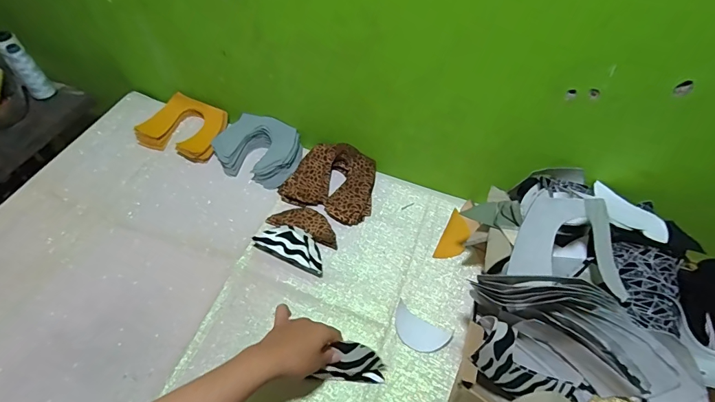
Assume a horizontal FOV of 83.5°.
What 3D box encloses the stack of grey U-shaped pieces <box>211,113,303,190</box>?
[{"bbox_3d":[-0.190,-0.099,0.764,0.164,0.053,0.119,20,55,11],"label":"stack of grey U-shaped pieces"}]

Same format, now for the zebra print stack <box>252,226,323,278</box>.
[{"bbox_3d":[-0.104,0.073,0.654,0.119,0.035,0.053,22,55,13],"label":"zebra print stack"}]

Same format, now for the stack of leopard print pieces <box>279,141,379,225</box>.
[{"bbox_3d":[-0.044,-0.038,0.736,0.163,0.045,0.138,21,55,11],"label":"stack of leopard print pieces"}]

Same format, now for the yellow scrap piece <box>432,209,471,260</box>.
[{"bbox_3d":[0.168,0.062,0.690,0.043,0.007,0.094,21,70,20],"label":"yellow scrap piece"}]

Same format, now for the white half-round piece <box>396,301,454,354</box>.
[{"bbox_3d":[0.090,0.194,0.598,0.087,0.009,0.049,30,57,18],"label":"white half-round piece"}]

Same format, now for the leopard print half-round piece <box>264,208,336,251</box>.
[{"bbox_3d":[-0.089,0.039,0.692,0.129,0.018,0.055,18,54,10],"label":"leopard print half-round piece"}]

